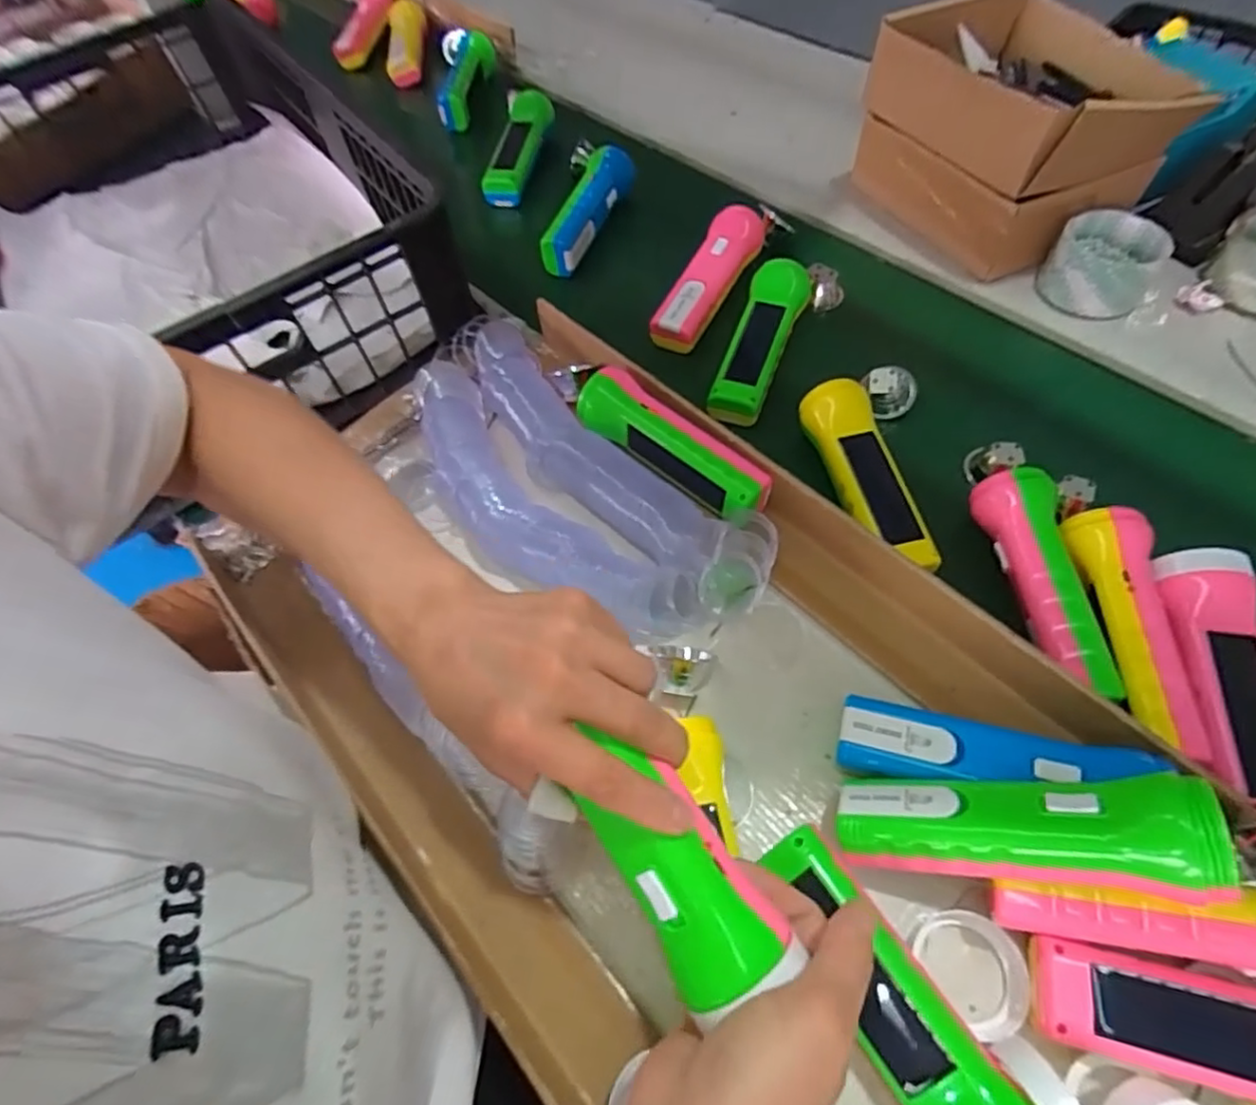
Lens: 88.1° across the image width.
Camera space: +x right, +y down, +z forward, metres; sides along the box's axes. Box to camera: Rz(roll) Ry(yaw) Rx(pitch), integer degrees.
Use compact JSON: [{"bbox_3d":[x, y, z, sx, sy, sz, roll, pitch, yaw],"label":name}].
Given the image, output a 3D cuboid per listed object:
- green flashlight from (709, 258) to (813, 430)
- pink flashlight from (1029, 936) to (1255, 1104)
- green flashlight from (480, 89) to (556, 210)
[{"bbox_3d":[0.109,-0.177,0.544,0.046,0.040,0.163,18,62,16],"label":"green flashlight"},{"bbox_3d":[0.269,0.208,0.277,0.166,0.042,0.049,13,61,13],"label":"pink flashlight"},{"bbox_3d":[-0.126,-0.472,0.757,0.053,0.041,0.170,3,59,8],"label":"green flashlight"}]

